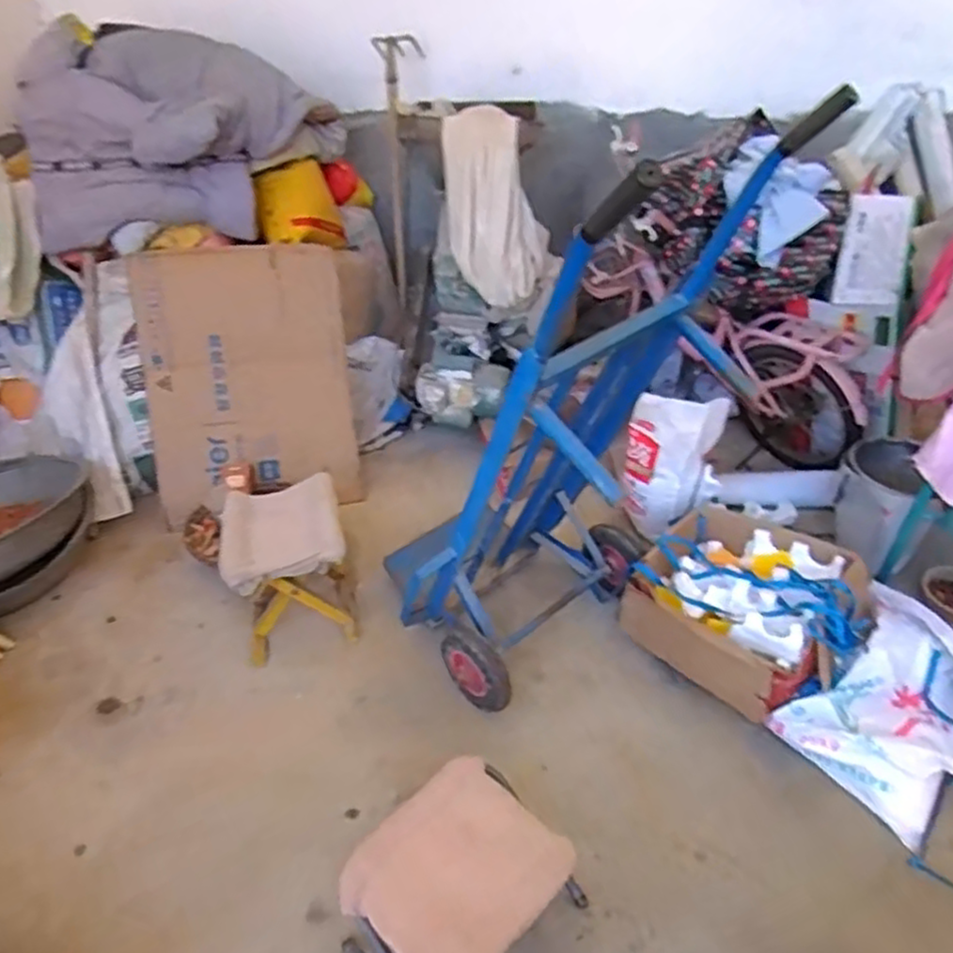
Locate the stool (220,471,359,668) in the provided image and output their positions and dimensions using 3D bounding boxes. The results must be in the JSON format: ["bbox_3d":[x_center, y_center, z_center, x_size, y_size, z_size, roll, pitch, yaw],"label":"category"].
[{"bbox_3d":[-0.471,0.230,1.874,0.283,0.358,0.343,-11,37,-11],"label":"stool"}]

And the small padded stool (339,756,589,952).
[{"bbox_3d":[-0.031,0.707,1.249,0.335,0.212,0.310,-30,44,-33],"label":"small padded stool"}]

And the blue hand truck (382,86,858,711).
[{"bbox_3d":[0.177,-0.061,1.453,0.618,1.395,0.472,-32,67,-34],"label":"blue hand truck"}]

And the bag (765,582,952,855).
[{"bbox_3d":[0.902,0.496,1.569,0.430,0.262,0.356,-24,41,-27],"label":"bag"}]

